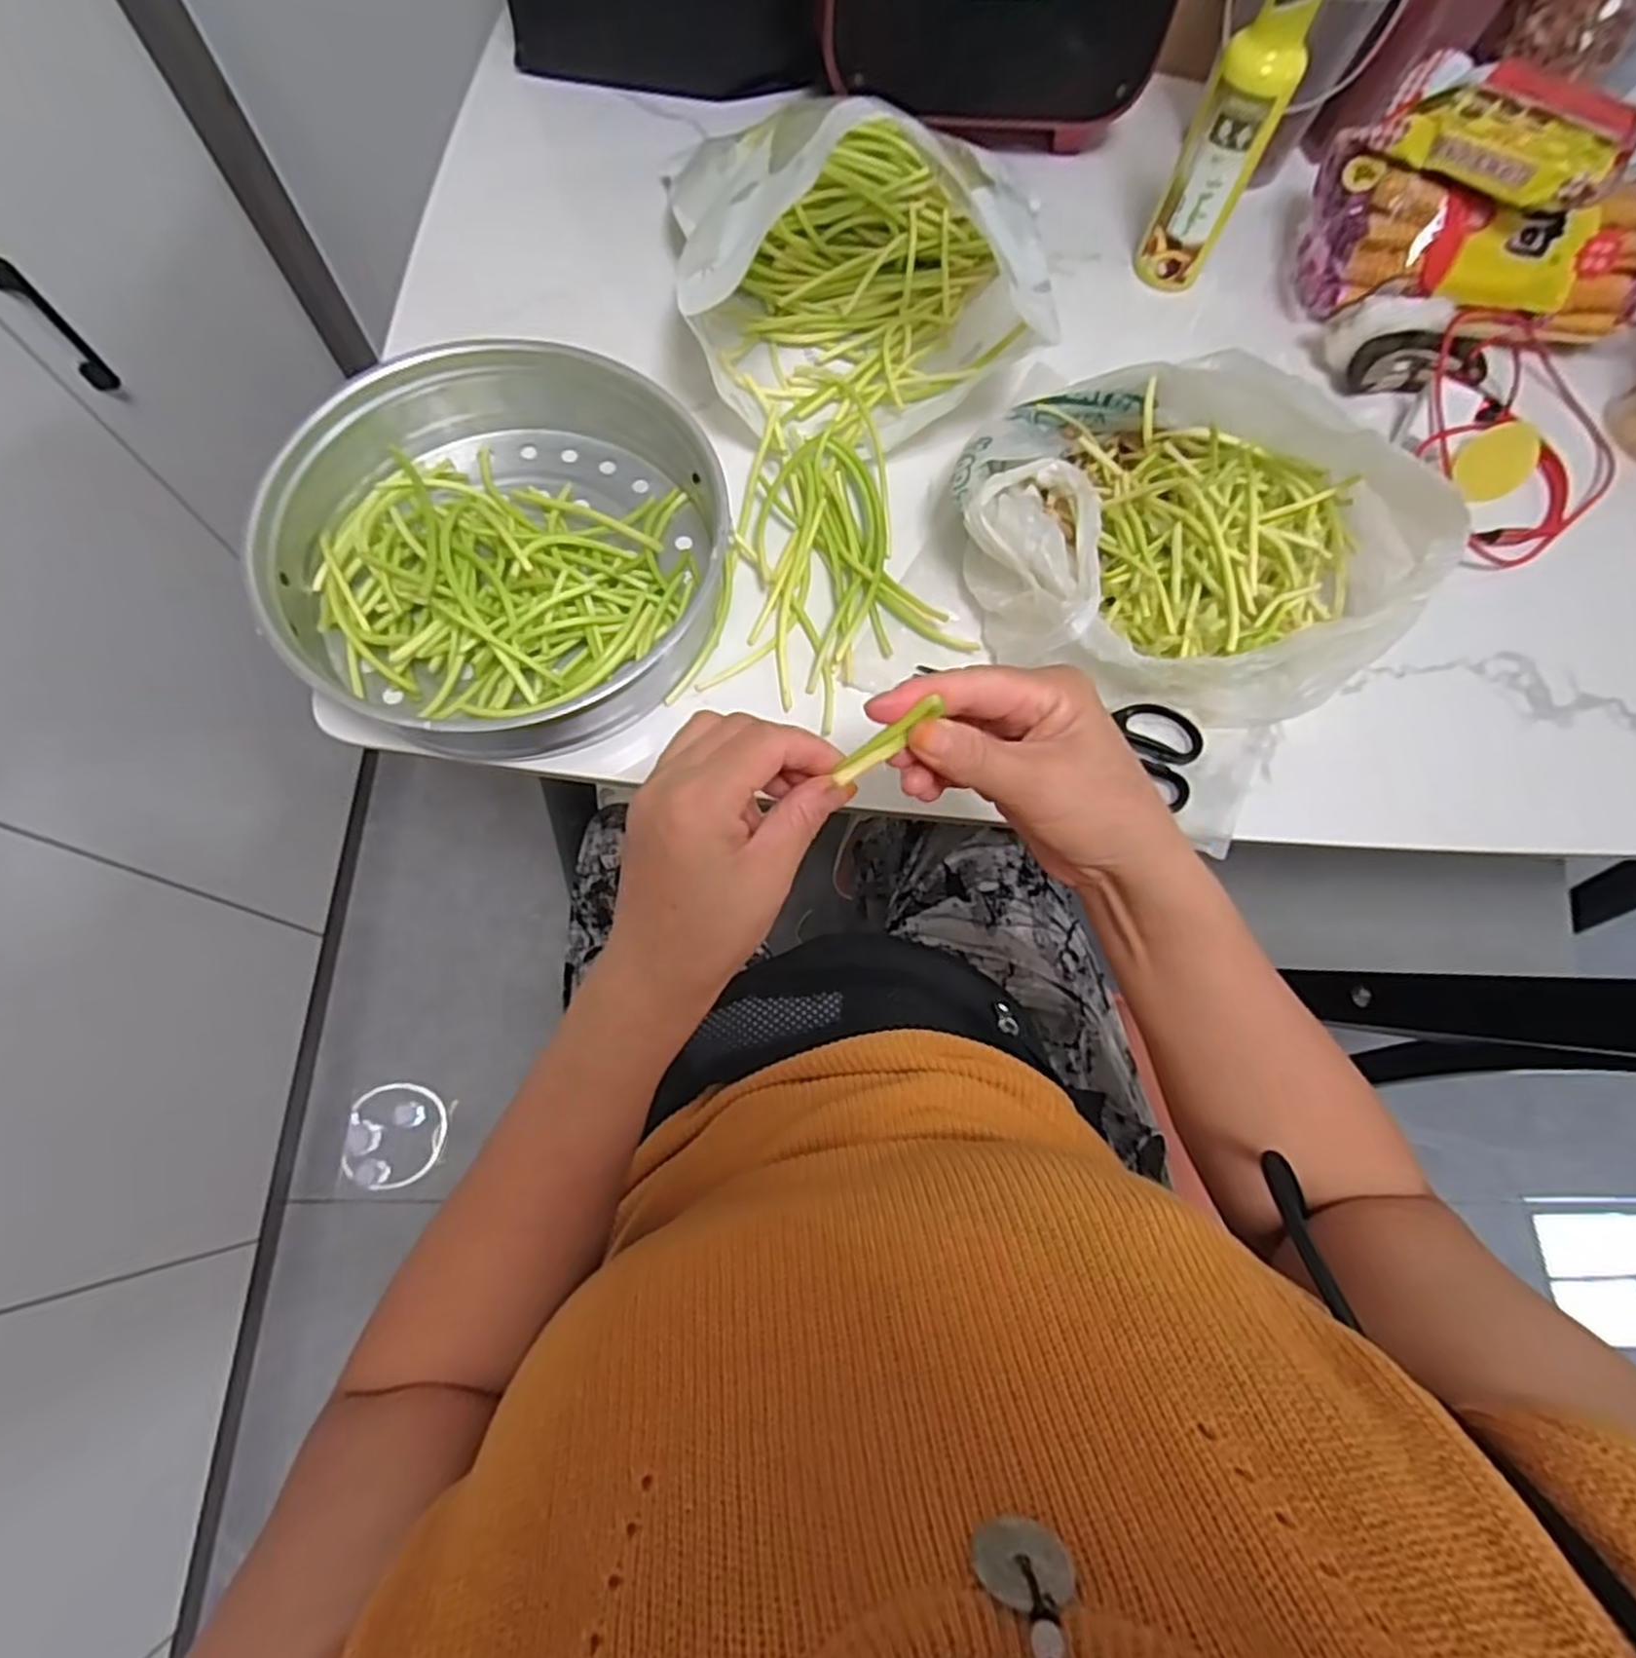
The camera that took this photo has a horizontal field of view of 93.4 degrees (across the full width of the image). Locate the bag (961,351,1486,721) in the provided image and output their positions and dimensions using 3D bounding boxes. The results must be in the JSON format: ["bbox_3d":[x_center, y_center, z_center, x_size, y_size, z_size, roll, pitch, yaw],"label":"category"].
[{"bbox_3d":[0.221,-0.178,0.468,0.272,0.086,0.197,10,72,1],"label":"bag"}]

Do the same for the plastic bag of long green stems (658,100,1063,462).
[{"bbox_3d":[0.032,-0.384,0.505,0.233,0.118,0.212,-5,72,-4],"label":"plastic bag of long green stems"}]

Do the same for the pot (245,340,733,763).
[{"bbox_3d":[-0.189,-0.169,0.457,0.245,0.079,0.251,1,72,-2],"label":"pot"}]

